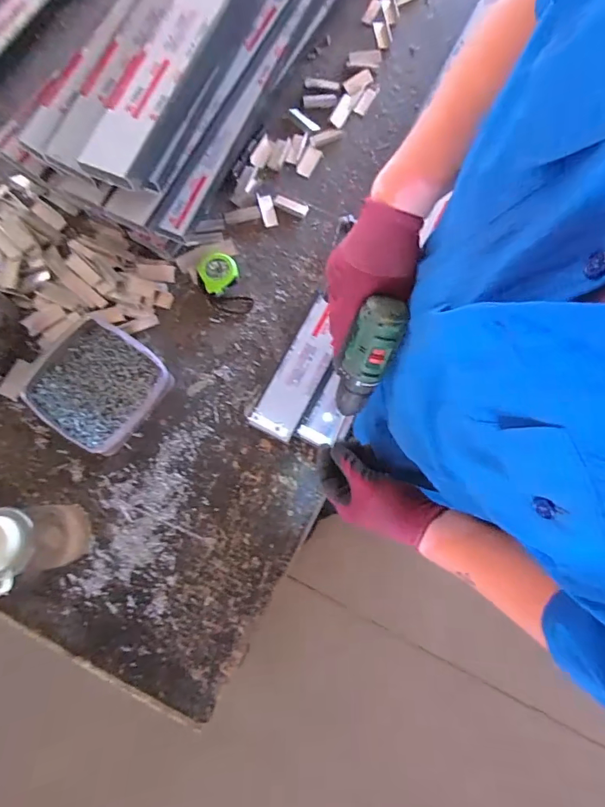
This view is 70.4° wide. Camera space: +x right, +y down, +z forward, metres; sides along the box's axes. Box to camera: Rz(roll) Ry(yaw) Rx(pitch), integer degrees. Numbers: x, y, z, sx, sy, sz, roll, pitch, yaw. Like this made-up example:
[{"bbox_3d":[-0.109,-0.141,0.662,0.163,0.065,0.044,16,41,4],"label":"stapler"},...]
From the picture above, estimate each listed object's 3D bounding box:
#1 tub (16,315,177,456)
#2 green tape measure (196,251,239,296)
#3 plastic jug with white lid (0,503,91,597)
[{"bbox_3d":[-0.350,-0.027,0.732,0.205,0.041,0.194,34,79,6],"label":"tub"},{"bbox_3d":[-0.151,-0.237,0.767,0.065,0.030,0.075,-24,79,-6],"label":"green tape measure"},{"bbox_3d":[-0.384,0.193,0.599,0.071,0.215,0.093,6,77,0],"label":"plastic jug with white lid"}]

